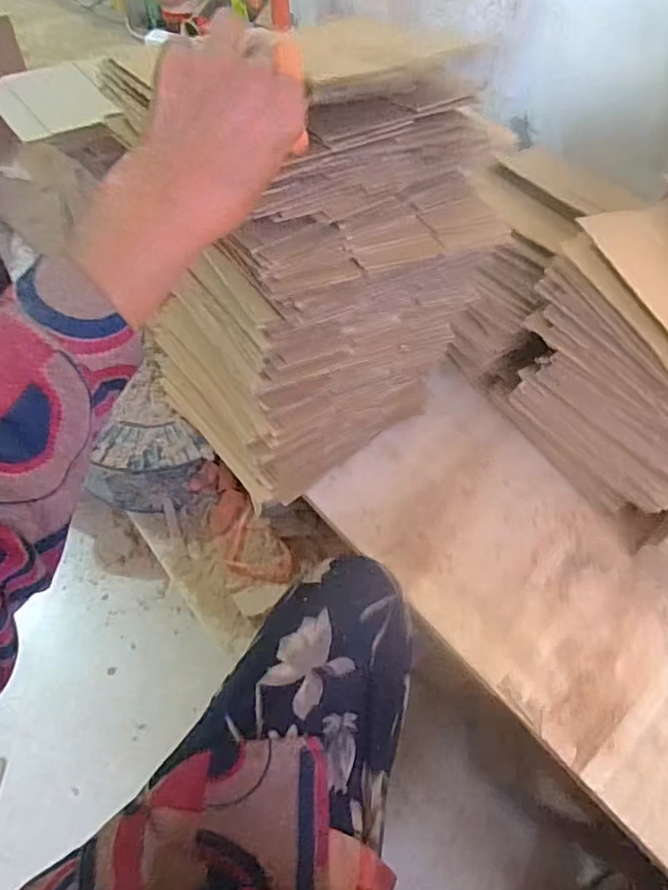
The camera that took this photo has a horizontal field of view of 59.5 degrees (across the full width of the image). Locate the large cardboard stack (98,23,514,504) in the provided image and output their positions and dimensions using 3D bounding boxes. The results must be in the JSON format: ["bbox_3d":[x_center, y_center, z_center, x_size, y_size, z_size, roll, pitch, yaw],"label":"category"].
[{"bbox_3d":[-0.019,-0.150,0.552,0.259,0.369,0.178,-27,61,-20],"label":"large cardboard stack"}]

